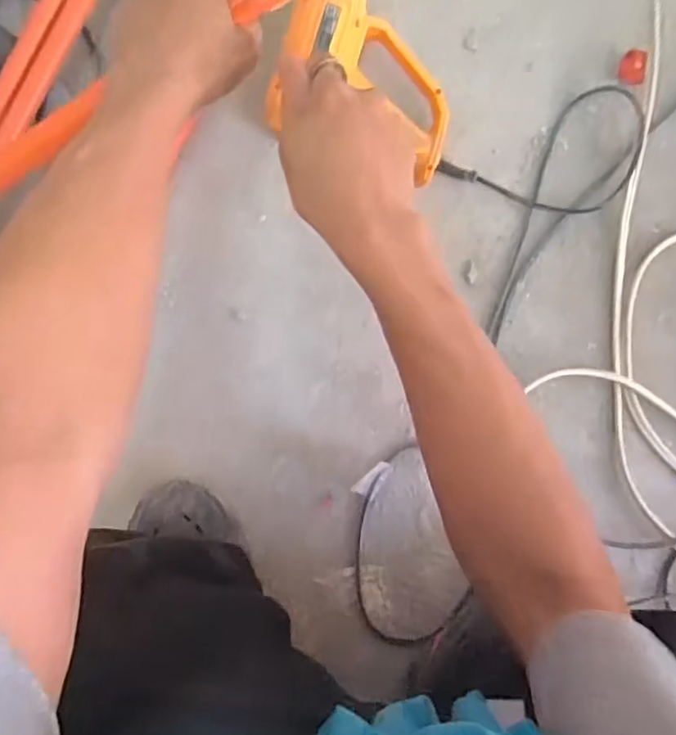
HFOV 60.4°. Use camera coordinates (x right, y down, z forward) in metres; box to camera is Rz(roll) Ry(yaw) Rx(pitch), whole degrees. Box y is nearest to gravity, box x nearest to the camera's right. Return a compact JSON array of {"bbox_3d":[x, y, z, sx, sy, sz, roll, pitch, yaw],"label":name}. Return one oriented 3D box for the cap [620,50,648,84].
[{"bbox_3d":[0.332,-0.340,0.656,0.018,0.026,0.040,6,87,-8],"label":"cap"}]

